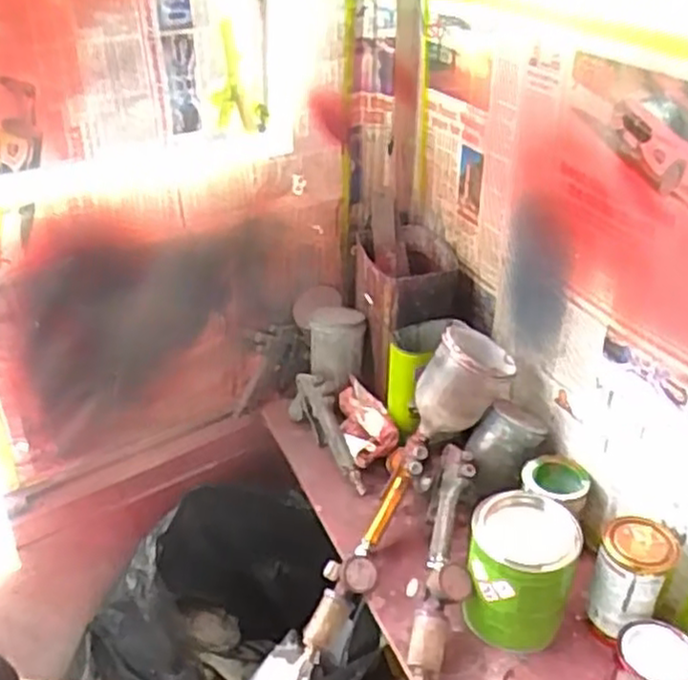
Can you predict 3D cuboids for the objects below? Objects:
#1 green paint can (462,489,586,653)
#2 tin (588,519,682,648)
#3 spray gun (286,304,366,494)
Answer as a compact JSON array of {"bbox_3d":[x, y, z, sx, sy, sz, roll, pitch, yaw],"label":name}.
[{"bbox_3d":[0.186,0.244,0.781,0.103,0.124,0.099,0,33,0],"label":"green paint can"},{"bbox_3d":[0.295,0.257,0.765,0.066,0.130,0.070,0,33,0],"label":"tin"},{"bbox_3d":[-0.026,0.081,1.053,0.109,0.099,0.273,1,67,2],"label":"spray gun"}]

